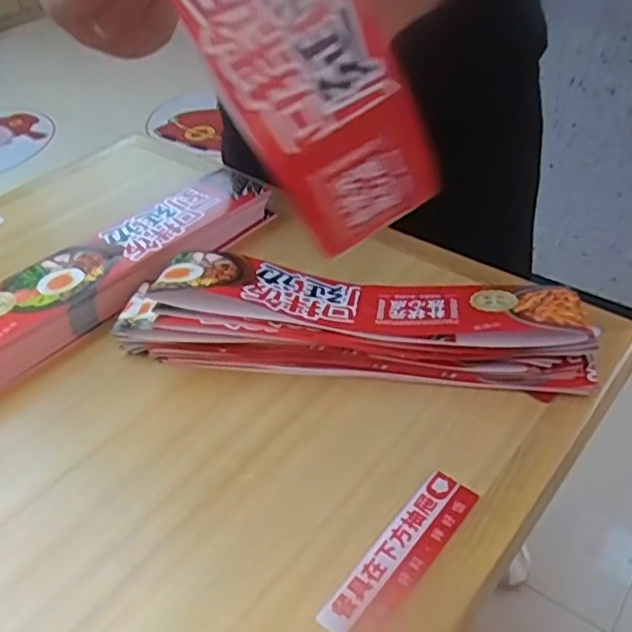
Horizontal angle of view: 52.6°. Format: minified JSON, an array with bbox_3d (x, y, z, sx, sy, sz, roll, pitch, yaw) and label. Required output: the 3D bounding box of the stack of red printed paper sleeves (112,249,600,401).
[{"bbox_3d":[0.027,-0.003,0.525,0.396,0.065,0.097,3,42,8],"label":"stack of red printed paper sleeves"}]

